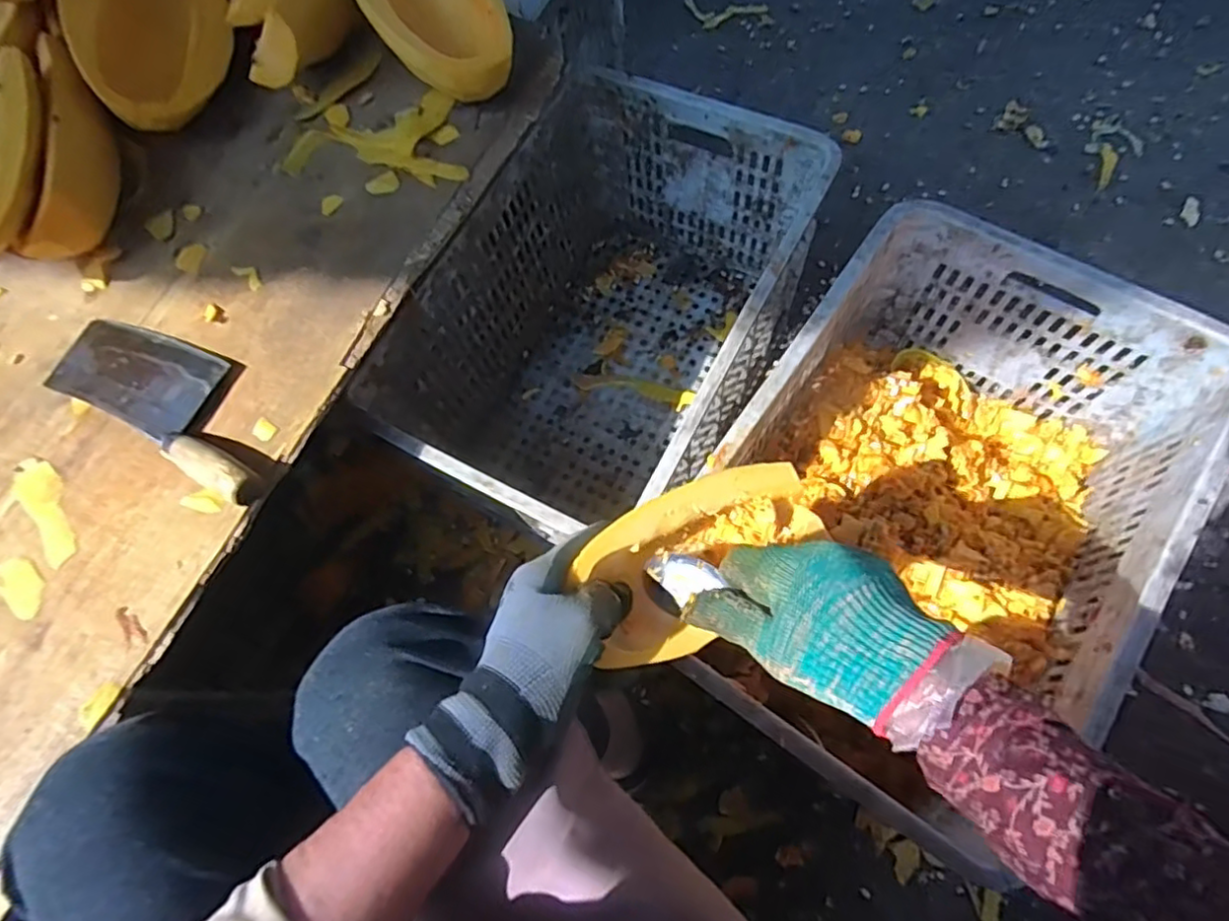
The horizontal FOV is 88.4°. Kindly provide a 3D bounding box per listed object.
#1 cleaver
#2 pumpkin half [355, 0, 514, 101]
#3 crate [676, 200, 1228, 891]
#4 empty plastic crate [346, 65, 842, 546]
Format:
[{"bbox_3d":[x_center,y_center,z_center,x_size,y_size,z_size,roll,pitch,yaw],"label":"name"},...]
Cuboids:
[{"bbox_3d":[-0.372,-0.056,0.527,0.243,0.033,0.090,27,74,14],"label":"cleaver"},{"bbox_3d":[-0.173,-0.422,0.605,0.113,0.092,0.210,-31,70,-6],"label":"pumpkin half"},{"bbox_3d":[0.303,0.042,0.642,0.349,0.250,0.482,32,76,15],"label":"crate"},{"bbox_3d":[-0.003,-0.150,0.774,0.334,0.269,0.502,25,76,14],"label":"empty plastic crate"}]

